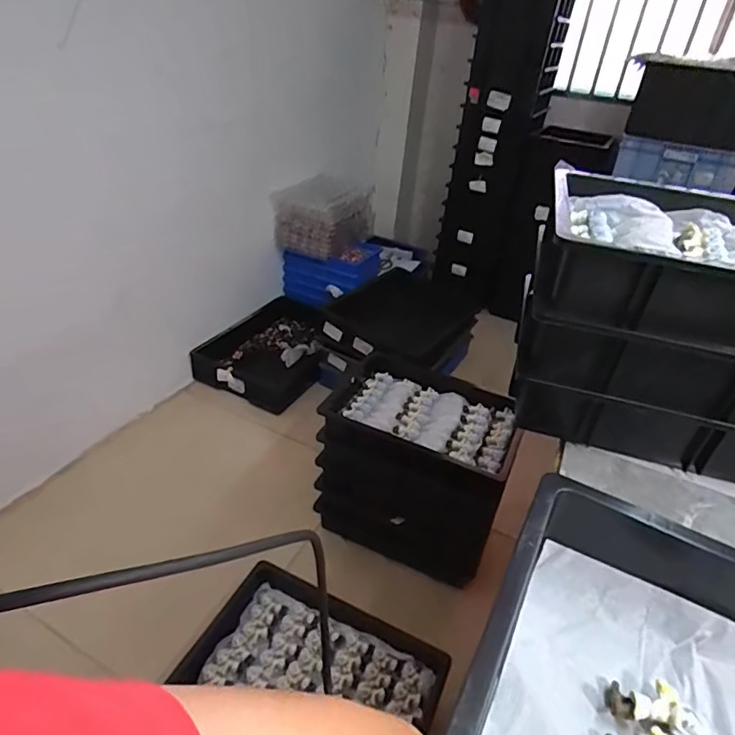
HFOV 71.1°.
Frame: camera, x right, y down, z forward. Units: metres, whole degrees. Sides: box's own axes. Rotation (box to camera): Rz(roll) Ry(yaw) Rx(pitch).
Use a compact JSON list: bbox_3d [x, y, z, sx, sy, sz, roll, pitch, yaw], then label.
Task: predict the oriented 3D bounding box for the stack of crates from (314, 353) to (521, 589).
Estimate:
[{"bbox_3d":[0.101,0.240,1.407,0.463,0.346,0.336,24,38,25],"label":"stack of crates"}]

